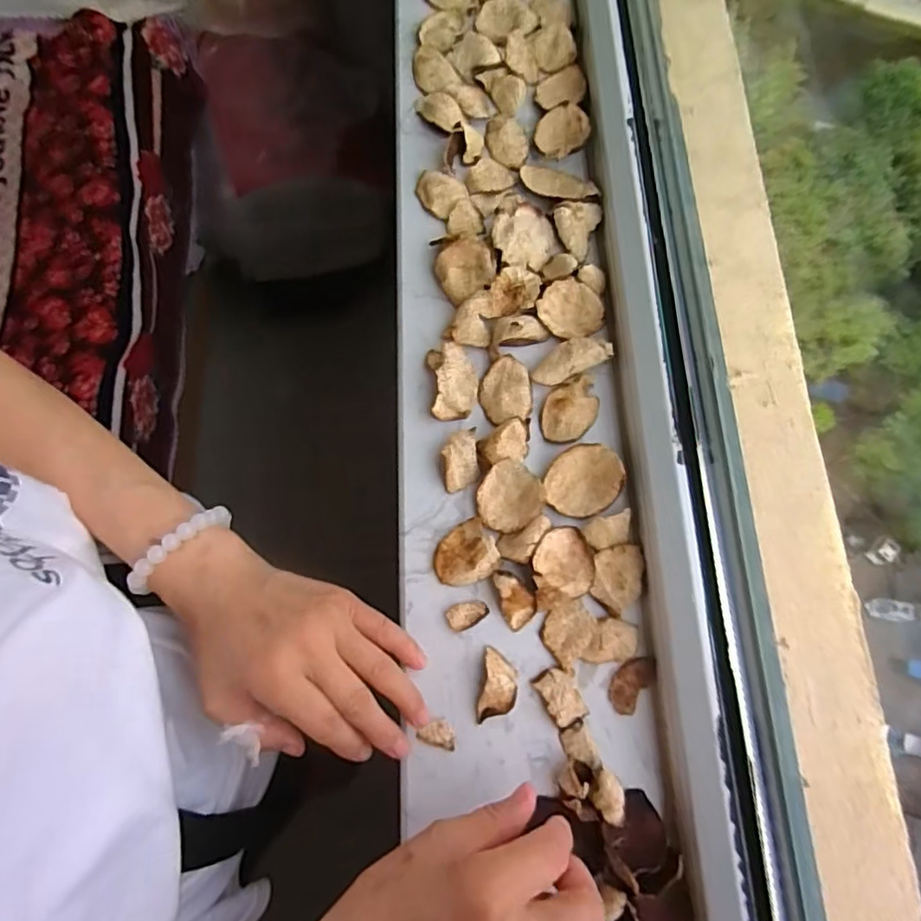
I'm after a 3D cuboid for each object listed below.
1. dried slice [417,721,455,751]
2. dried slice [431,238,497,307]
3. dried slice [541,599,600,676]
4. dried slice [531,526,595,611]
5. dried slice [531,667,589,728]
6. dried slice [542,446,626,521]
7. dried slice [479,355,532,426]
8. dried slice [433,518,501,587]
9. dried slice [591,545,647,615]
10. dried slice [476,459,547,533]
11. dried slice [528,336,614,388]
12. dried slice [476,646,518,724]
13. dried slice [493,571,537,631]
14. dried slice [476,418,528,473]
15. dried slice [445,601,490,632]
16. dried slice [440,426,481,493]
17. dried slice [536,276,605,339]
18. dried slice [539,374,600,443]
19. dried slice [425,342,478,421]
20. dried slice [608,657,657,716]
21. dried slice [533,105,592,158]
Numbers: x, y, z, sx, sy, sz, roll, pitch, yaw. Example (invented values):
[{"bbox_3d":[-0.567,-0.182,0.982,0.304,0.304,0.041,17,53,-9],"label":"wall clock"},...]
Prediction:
[{"bbox_3d":[-0.013,0.160,0.344,0.022,0.004,0.014,18,74,4],"label":"dried slice"},{"bbox_3d":[0.004,-0.137,0.427,0.044,0.013,0.048,0,73,-2],"label":"dried slice"},{"bbox_3d":[0.069,0.107,0.362,0.034,0.004,0.033,-37,78,-11],"label":"dried slice"},{"bbox_3d":[0.065,0.066,0.367,0.041,0.015,0.046,-11,74,-5],"label":"dried slice"},{"bbox_3d":[0.060,0.141,0.353,0.022,0.007,0.033,-31,77,-10],"label":"dried slice"},{"bbox_3d":[0.081,0.013,0.384,0.049,0.013,0.043,-12,74,-5],"label":"dried slice"},{"bbox_3d":[0.031,-0.049,0.406,0.035,0.006,0.048,-9,74,-4],"label":"dried slice"},{"bbox_3d":[0.003,0.060,0.372,0.040,0.011,0.036,-24,76,-9],"label":"dried slice"},{"bbox_3d":[0.100,0.075,0.373,0.031,0.005,0.044,11,73,1],"label":"dried slice"},{"bbox_3d":[0.032,0.025,0.379,0.041,0.010,0.041,0,73,-2],"label":"dried slice"},{"bbox_3d":[0.076,-0.071,0.412,0.057,0.013,0.024,-24,76,-8],"label":"dried slice"},{"bbox_3d":[0.023,0.136,0.353,0.022,0.006,0.040,9,73,1],"label":"dried slice"},{"bbox_3d":[0.035,0.085,0.365,0.021,0.010,0.036,-16,75,-6],"label":"dried slice"},{"bbox_3d":[0.028,-0.011,0.390,0.037,0.010,0.026,-19,75,-7],"label":"dried slice"},{"bbox_3d":[0.005,0.096,0.364,0.026,0.004,0.015,-9,74,-4],"label":"dried slice"},{"bbox_3d":[0.000,0.000,0.389,0.023,0.013,0.038,-4,74,-3],"label":"dried slice"},{"bbox_3d":[0.081,-0.108,0.426,0.046,0.017,0.042,0,73,-2],"label":"dried slice"},{"bbox_3d":[0.077,-0.036,0.408,0.033,0.005,0.054,32,75,8],"label":"dried slice"},{"bbox_3d":[-0.005,-0.055,0.404,0.032,0.015,0.052,-6,74,-4],"label":"dried slice"},{"bbox_3d":[0.105,0.135,0.358,0.021,0.004,0.037,43,77,10],"label":"dried slice"},{"bbox_3d":[0.081,-0.261,0.471,0.043,0.010,0.041,-1,84,6],"label":"dried slice"}]

